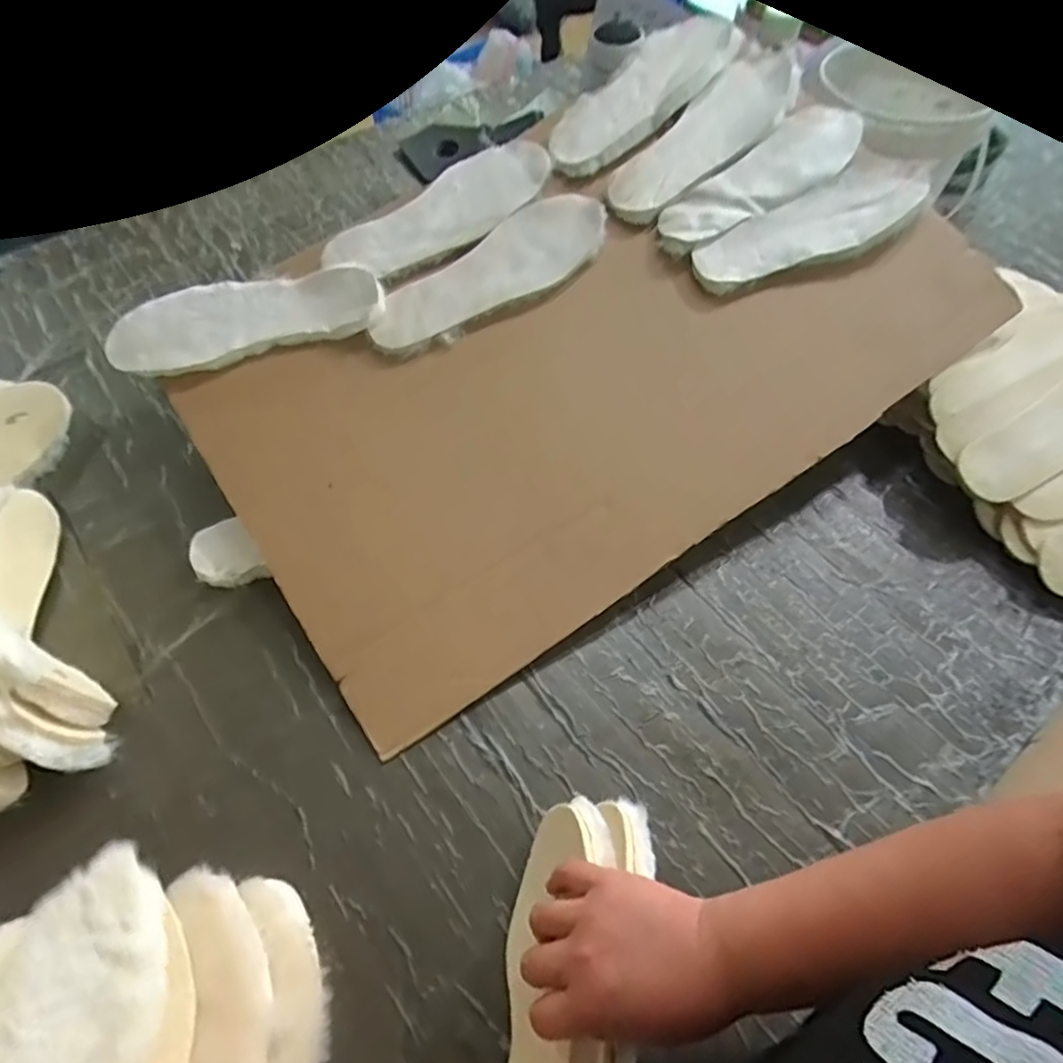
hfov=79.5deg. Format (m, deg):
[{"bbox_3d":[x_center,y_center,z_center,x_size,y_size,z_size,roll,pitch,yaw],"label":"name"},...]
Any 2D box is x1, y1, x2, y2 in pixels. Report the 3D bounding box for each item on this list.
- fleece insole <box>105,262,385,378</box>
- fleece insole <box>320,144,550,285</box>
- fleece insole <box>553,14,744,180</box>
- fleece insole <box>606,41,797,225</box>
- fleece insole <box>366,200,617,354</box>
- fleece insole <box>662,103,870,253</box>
[{"bbox_3d":[-0.286,-0.219,0.645,0.264,0.020,0.082,-15,82,-5],"label":"fleece insole"},{"bbox_3d":[-0.093,-0.340,0.682,0.253,0.009,0.087,-36,80,-8],"label":"fleece insole"},{"bbox_3d":[0.117,-0.485,0.706,0.243,0.031,0.091,-40,65,0],"label":"fleece insole"},{"bbox_3d":[0.187,-0.425,0.687,0.251,0.013,0.082,-45,79,-3],"label":"fleece insole"},{"bbox_3d":[-0.042,-0.266,0.661,0.267,0.016,0.088,-34,82,-9],"label":"fleece insole"},{"bbox_3d":[0.246,-0.368,0.671,0.238,0.020,0.086,-33,63,0],"label":"fleece insole"}]

